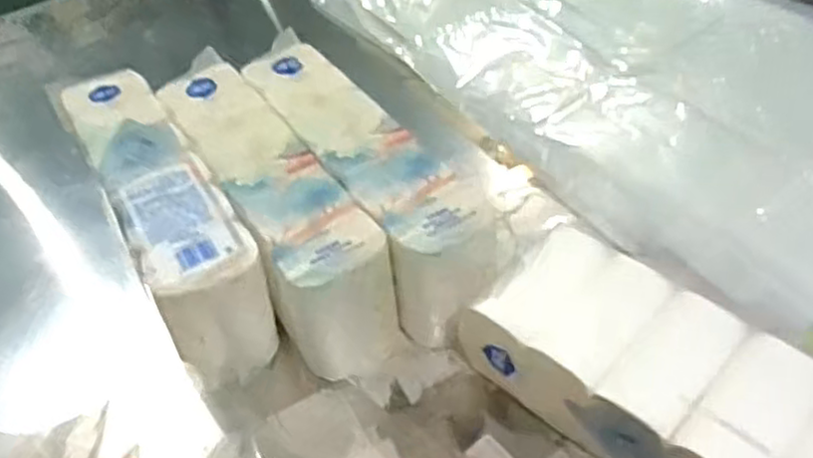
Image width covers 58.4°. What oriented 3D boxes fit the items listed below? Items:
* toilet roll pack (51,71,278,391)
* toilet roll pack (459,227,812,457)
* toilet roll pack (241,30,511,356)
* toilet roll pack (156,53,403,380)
[{"bbox_3d":[-0.245,-0.016,0.751,0.091,0.133,0.382,-25,47,-19],"label":"toilet roll pack"},{"bbox_3d":[0.231,0.145,0.560,0.137,0.094,0.374,-37,52,-28],"label":"toilet roll pack"},{"bbox_3d":[-0.050,-0.055,0.771,0.095,0.128,0.399,-25,47,-19],"label":"toilet roll pack"},{"bbox_3d":[-0.144,-0.029,0.760,0.094,0.133,0.433,-26,47,-20],"label":"toilet roll pack"}]

